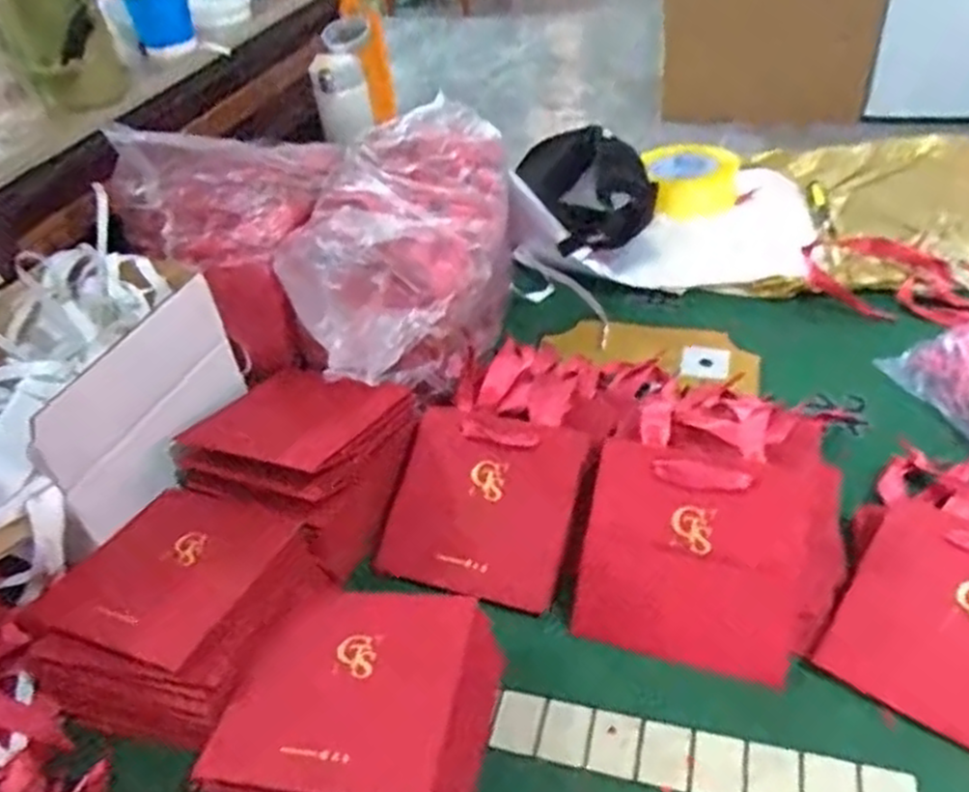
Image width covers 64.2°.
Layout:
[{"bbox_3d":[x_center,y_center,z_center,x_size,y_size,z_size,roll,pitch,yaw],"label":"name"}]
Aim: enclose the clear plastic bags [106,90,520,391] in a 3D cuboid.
[{"bbox_3d":[-0.107,-0.153,0.735,0.307,0.203,0.333,24,50,32],"label":"clear plastic bags"}]

